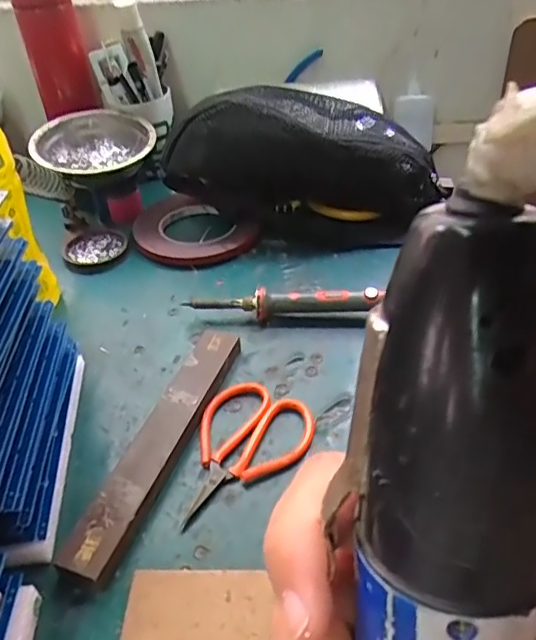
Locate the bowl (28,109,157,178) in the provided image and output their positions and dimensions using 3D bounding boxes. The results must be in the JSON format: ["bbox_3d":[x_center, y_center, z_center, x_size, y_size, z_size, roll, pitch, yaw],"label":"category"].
[{"bbox_3d":[-0.189,-0.190,0.617,0.122,0.037,0.122,-2,40,2],"label":"bowl"}]

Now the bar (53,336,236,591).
[{"bbox_3d":[-0.072,0.081,0.395,0.033,0.015,0.206,11,42,17],"label":"bar"}]

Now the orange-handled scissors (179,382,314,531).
[{"bbox_3d":[-0.019,0.088,0.382,0.077,0.009,0.114,16,44,22],"label":"orange-handled scissors"}]

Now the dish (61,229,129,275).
[{"bbox_3d":[-0.178,-0.074,0.584,0.064,0.011,0.074,-14,41,-12],"label":"dish"}]

